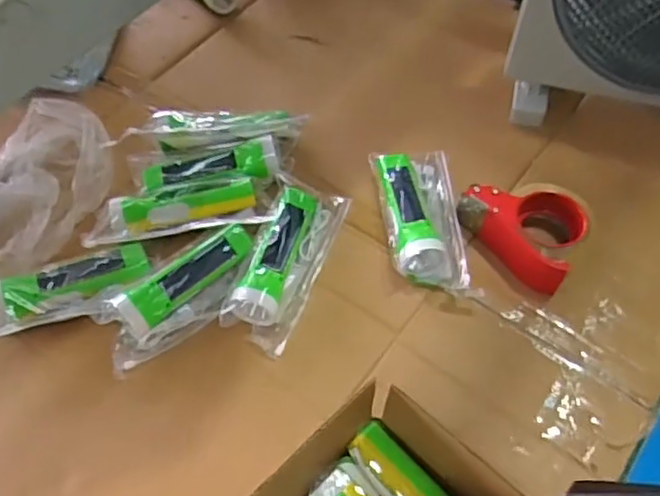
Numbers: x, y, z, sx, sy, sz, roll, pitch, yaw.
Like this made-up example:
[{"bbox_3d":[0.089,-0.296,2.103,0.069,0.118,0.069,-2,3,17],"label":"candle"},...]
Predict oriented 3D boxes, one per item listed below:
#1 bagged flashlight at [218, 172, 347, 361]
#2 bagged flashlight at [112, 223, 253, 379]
[{"bbox_3d":[-0.052,0.007,0.746,0.084,0.040,0.221,18,59,12],"label":"bagged flashlight"},{"bbox_3d":[-0.167,0.045,0.719,0.079,0.042,0.204,40,66,23],"label":"bagged flashlight"}]

